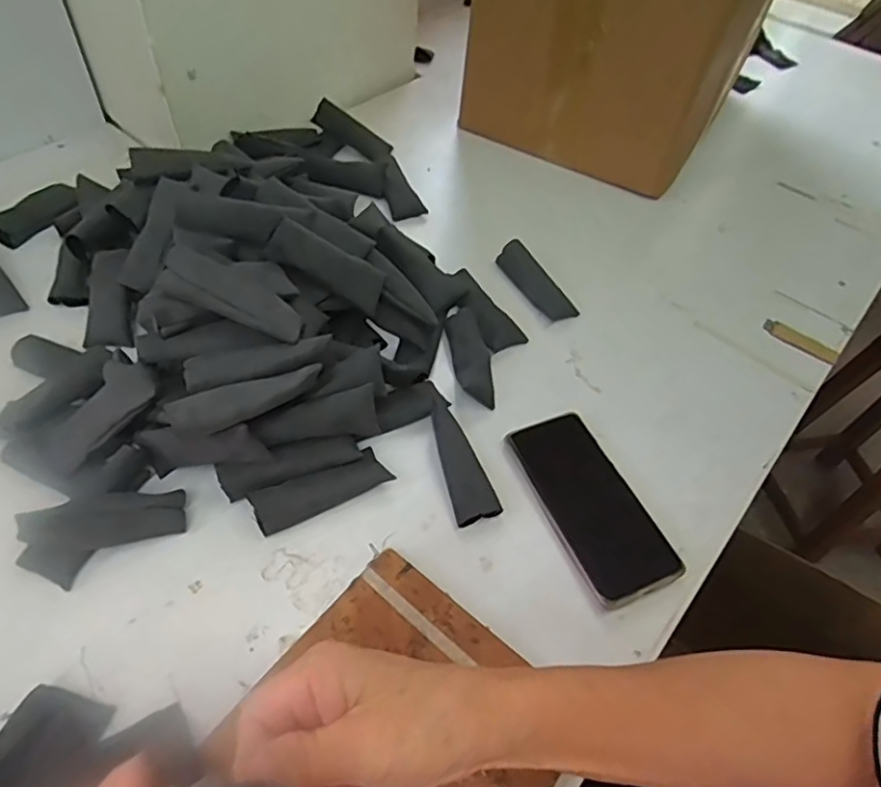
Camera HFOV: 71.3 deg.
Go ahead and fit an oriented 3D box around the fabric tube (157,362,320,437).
[{"bbox_3d":[-0.138,0.003,0.430,0.109,0.028,0.024,-15,54,-17],"label":"fabric tube"}]

